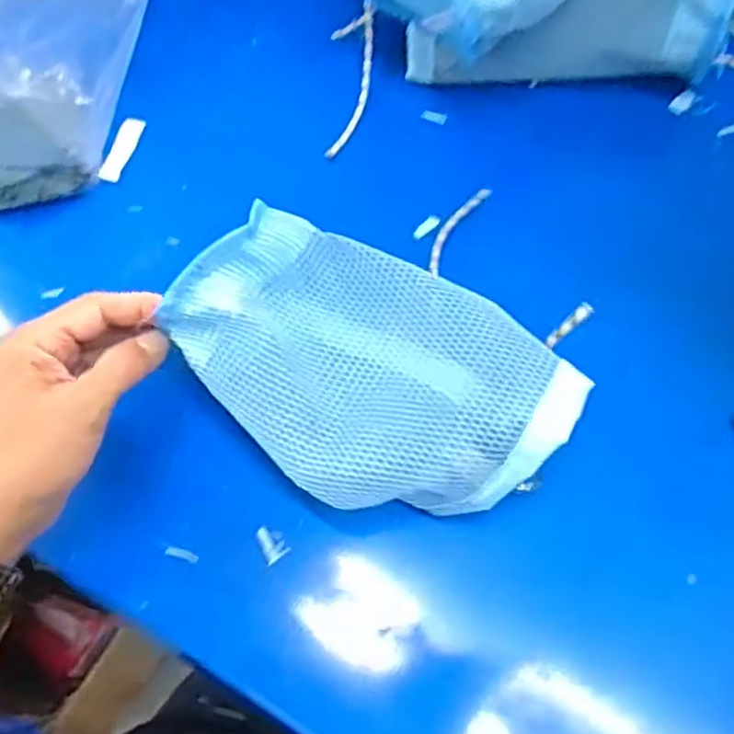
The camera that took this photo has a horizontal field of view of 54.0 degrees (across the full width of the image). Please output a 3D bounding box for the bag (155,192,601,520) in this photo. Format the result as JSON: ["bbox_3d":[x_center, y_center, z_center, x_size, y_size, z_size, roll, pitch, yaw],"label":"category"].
[{"bbox_3d":[0.002,-0.001,0.360,0.184,0.052,0.123,37,74,12],"label":"bag"}]

